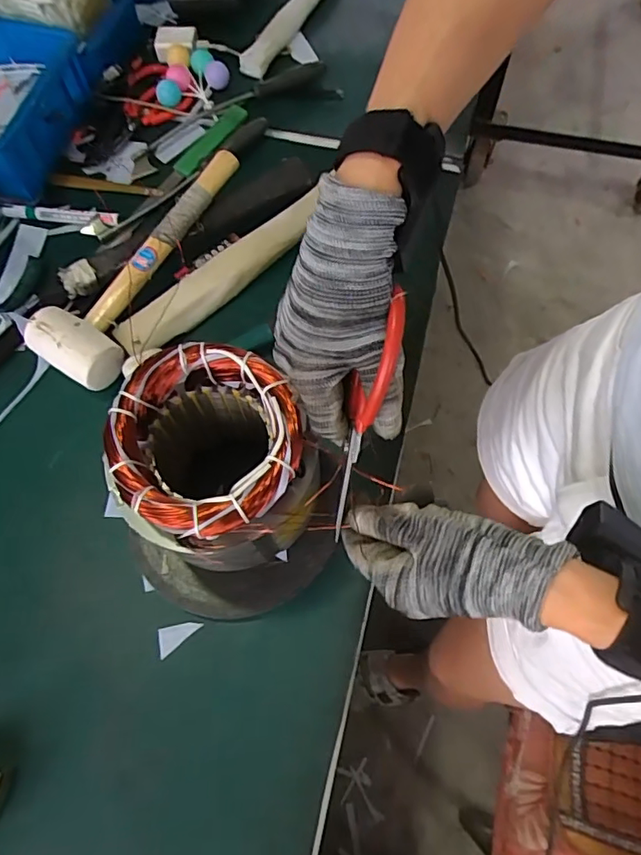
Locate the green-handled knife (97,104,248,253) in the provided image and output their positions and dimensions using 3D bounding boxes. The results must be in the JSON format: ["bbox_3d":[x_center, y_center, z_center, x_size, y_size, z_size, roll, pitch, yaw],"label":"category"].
[{"bbox_3d":[-0.179,-0.309,0.646,0.027,0.011,0.263,32,73,13],"label":"green-handled knife"}]

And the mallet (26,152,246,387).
[{"bbox_3d":[-0.195,-0.180,0.563,0.094,0.055,0.291,24,71,10],"label":"mallet"}]

